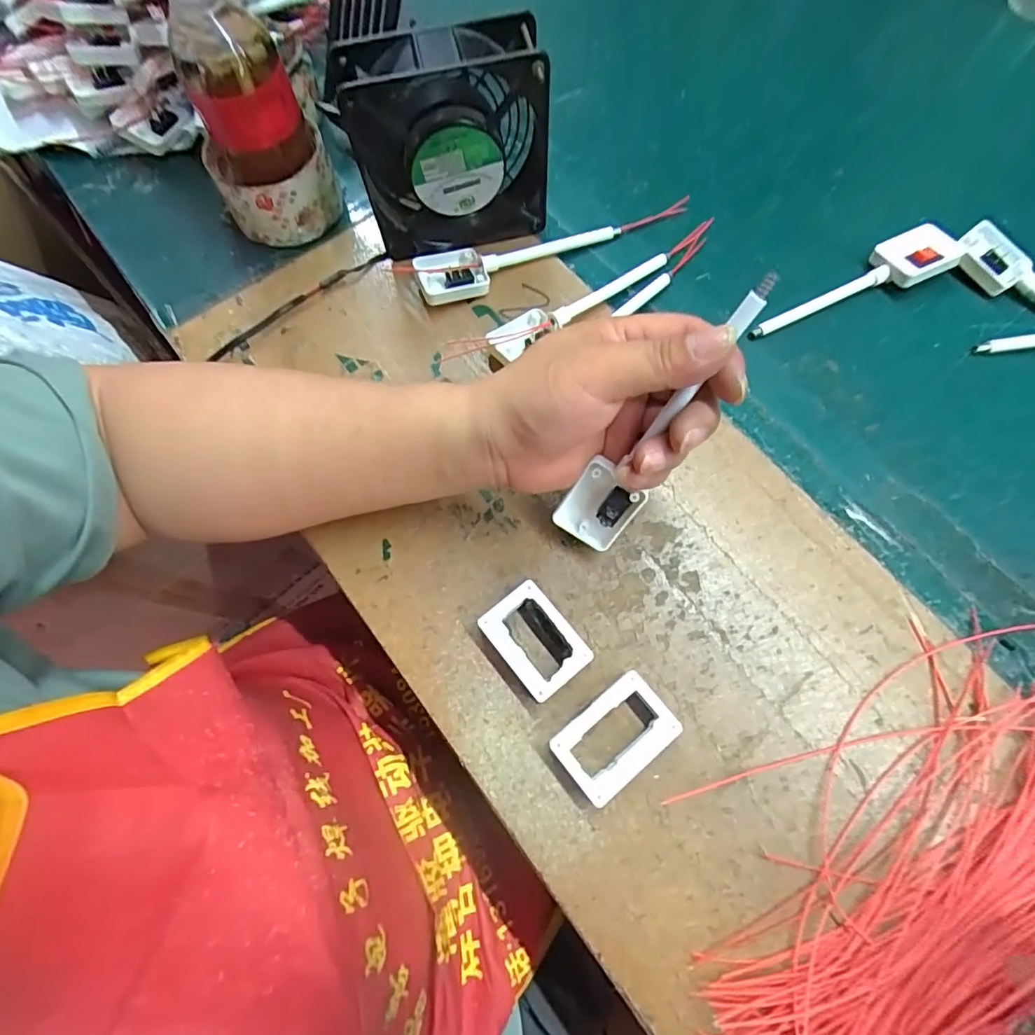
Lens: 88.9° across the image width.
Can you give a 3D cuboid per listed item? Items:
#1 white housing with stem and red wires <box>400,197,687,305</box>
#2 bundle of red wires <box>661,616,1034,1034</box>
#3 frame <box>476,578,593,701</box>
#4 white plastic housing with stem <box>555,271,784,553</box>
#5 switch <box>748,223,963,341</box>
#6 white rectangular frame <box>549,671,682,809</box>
[{"bbox_3d":[0.025,-0.201,0.386,0.218,0.022,0.039,-21,72,-5],"label":"white housing with stem and red wires"},{"bbox_3d":[0.210,0.173,0.259,0.273,0.017,0.167,-35,74,-9],"label":"bundle of red wires"},{"bbox_3d":[0.010,0.069,0.298,0.040,0.019,0.057,-38,74,-10],"label":"frame"},{"bbox_3d":[0.069,-0.041,0.261,0.035,0.160,0.020,45,41,15],"label":"white plastic housing with stem"},{"bbox_3d":[0.233,-0.168,0.373,0.155,0.020,0.037,-17,72,-4],"label":"switch"},{"bbox_3d":[0.052,0.117,0.283,0.061,0.016,0.040,-37,74,-10],"label":"white rectangular frame"}]

